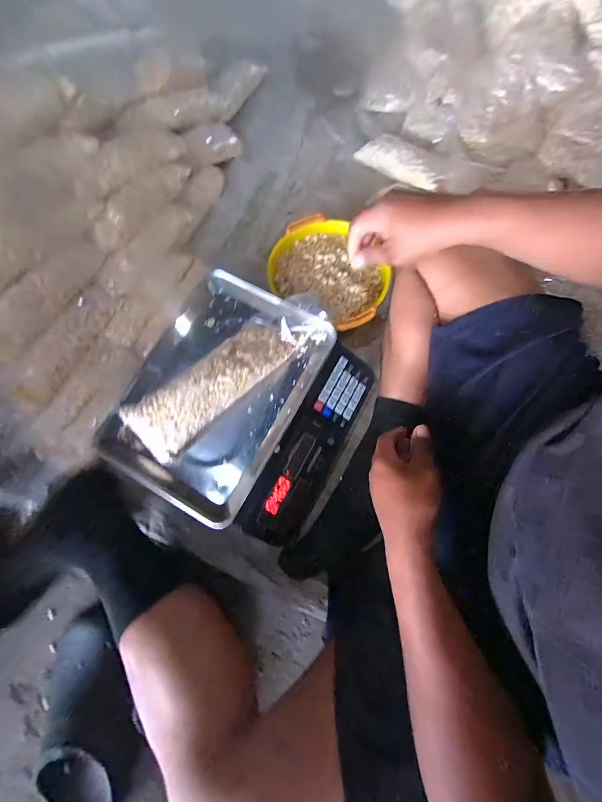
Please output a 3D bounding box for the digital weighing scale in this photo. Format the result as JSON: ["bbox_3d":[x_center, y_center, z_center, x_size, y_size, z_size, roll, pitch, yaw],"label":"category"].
[{"bbox_3d":[-0.092,0.006,0.494,0.335,0.094,0.331,27,77,7],"label":"digital weighing scale"}]

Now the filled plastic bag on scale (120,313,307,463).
[{"bbox_3d":[-0.117,-0.033,0.447,0.269,0.058,0.084,-39,78,-9],"label":"filled plastic bag on scale"}]

